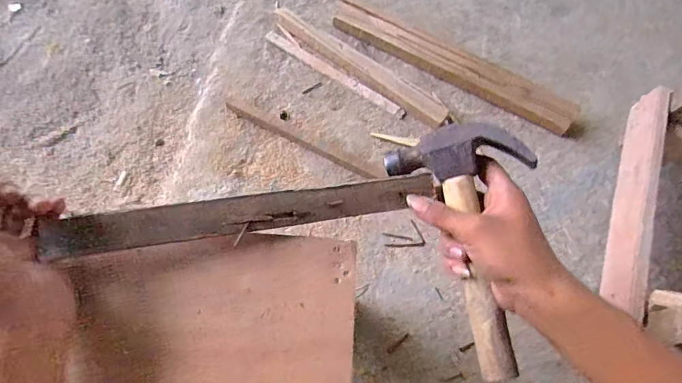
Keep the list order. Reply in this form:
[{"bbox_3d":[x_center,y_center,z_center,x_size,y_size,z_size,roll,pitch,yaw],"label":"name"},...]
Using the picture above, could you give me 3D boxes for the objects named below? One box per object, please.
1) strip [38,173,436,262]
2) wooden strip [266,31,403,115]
[{"bbox_3d":[-0.069,0.016,0.353,0.306,0.007,0.030,-8,81,-11],"label":"strip"},{"bbox_3d":[-0.015,-0.196,0.707,0.256,0.010,0.019,33,68,12],"label":"wooden strip"}]

